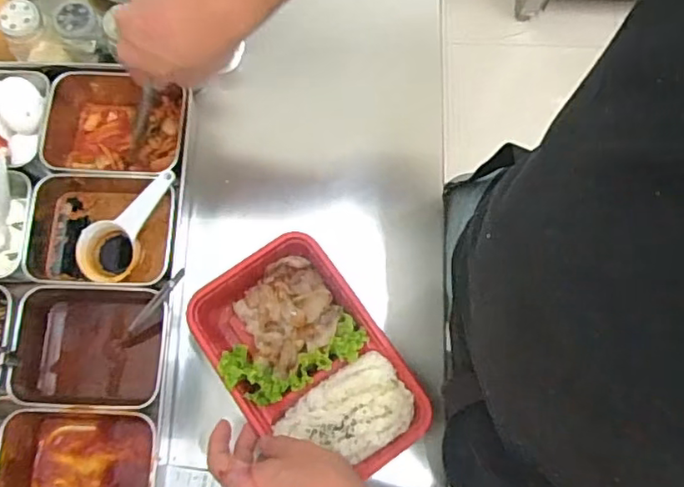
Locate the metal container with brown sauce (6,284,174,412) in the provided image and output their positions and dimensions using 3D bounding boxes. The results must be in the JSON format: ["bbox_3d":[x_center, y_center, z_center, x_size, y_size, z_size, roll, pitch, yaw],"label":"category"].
[{"bbox_3d":[-0.228,0.096,0.547,0.116,0.065,0.104,0,73,0],"label":"metal container with brown sauce"}]

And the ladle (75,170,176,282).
[{"bbox_3d":[-0.197,-0.017,0.562,0.056,0.027,0.123,43,97,12],"label":"ladle"}]

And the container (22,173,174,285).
[{"bbox_3d":[-0.228,-0.008,0.576,0.139,0.070,0.105,3,73,0],"label":"container"}]

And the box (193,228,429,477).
[{"bbox_3d":[-0.030,0.106,0.543,0.136,0.042,0.215,-36,76,-11],"label":"box"}]

